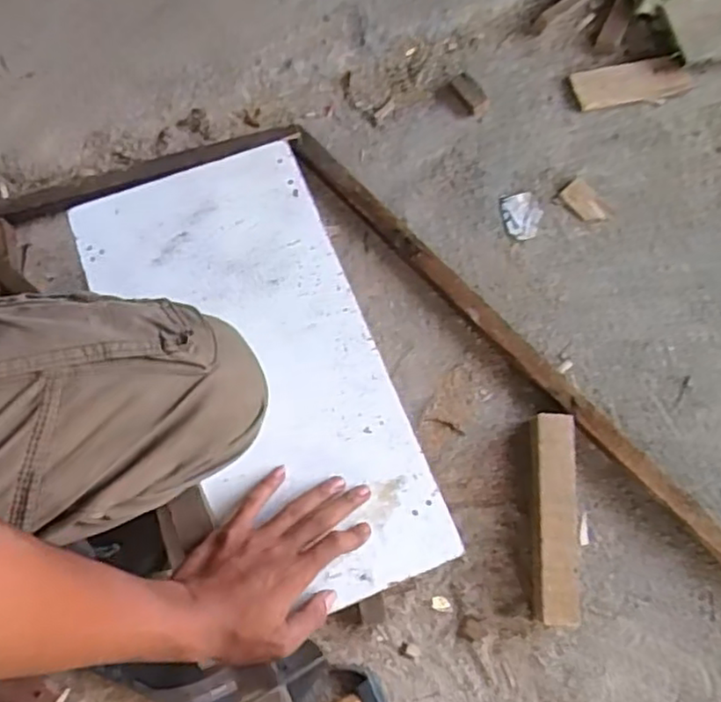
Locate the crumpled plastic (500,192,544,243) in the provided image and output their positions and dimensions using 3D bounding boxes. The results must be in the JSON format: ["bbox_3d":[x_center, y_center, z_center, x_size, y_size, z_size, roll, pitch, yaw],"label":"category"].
[{"bbox_3d":[0.224,-0.188,0.934,0.052,0.004,0.070,-12,73,-6],"label":"crumpled plastic"}]

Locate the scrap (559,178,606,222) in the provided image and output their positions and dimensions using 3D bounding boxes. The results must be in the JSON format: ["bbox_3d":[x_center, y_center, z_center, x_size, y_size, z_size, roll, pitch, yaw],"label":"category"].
[{"bbox_3d":[0.312,-0.206,0.940,0.043,0.008,0.067,-39,77,-13],"label":"scrap"}]

